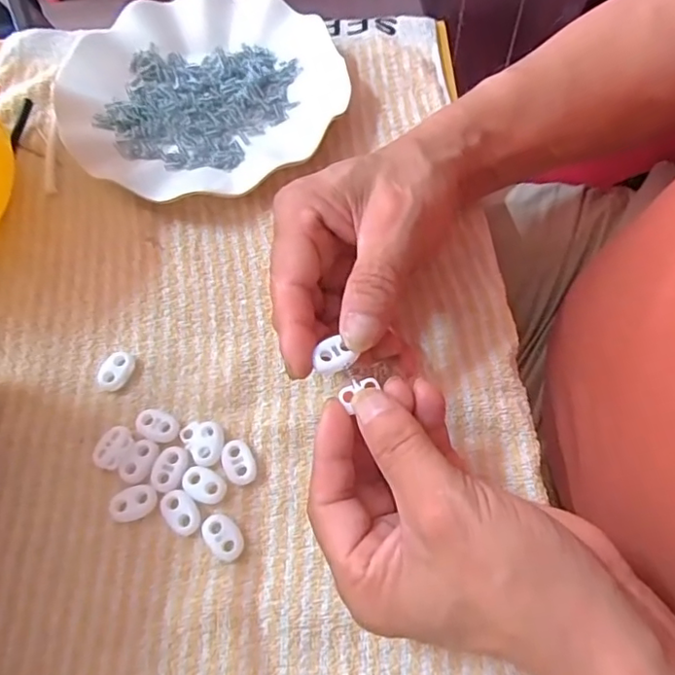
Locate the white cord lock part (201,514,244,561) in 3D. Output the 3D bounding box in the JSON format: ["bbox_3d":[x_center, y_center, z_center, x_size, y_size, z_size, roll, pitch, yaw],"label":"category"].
[{"bbox_3d":[-0.054,0.093,0.266,0.015,0.007,0.023,-37,69,-15],"label":"white cord lock part"}]

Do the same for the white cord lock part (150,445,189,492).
[{"bbox_3d":[-0.083,0.063,0.277,0.016,0.004,0.022,14,66,8],"label":"white cord lock part"}]

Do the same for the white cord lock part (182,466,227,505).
[{"bbox_3d":[-0.065,0.070,0.273,0.022,0.004,0.015,25,68,13],"label":"white cord lock part"}]

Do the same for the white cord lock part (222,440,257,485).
[{"bbox_3d":[-0.049,0.062,0.280,0.016,0.005,0.022,-28,67,-11],"label":"white cord lock part"}]

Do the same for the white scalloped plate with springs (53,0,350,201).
[{"bbox_3d":[-0.093,-0.165,0.380,0.176,0.024,0.163,-1,64,1],"label":"white scalloped plate with springs"}]

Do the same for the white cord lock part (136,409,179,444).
[{"bbox_3d":[-0.091,0.045,0.289,0.022,0.004,0.015,23,67,12],"label":"white cord lock part"}]

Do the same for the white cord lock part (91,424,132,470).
[{"bbox_3d":[-0.113,0.055,0.285,0.018,0.008,0.021,21,67,11],"label":"white cord lock part"}]

